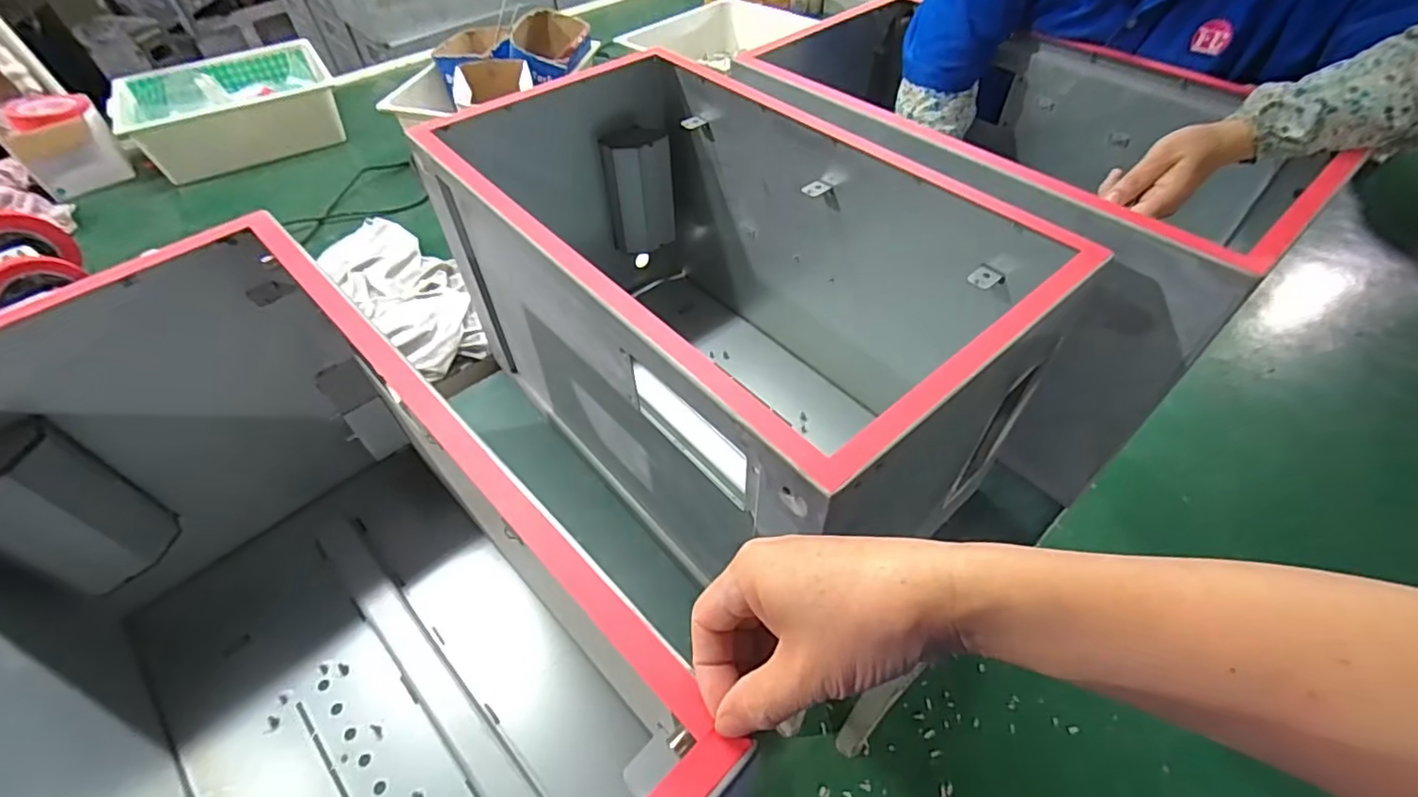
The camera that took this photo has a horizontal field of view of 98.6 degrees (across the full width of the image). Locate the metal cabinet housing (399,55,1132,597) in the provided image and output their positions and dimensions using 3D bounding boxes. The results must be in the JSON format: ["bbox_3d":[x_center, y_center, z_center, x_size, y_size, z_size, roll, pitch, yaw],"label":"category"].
[{"bbox_3d":[0.015,-0.089,0.636,0.348,0.320,0.551,-35,57,-24],"label":"metal cabinet housing"}]

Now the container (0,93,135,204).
[{"bbox_3d":[-1.190,-0.464,1.133,0.132,0.148,0.147,33,58,26],"label":"container"}]

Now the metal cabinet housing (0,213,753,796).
[{"bbox_3d":[-0.289,0.176,0.424,0.316,0.337,0.569,-38,58,-26],"label":"metal cabinet housing"}]

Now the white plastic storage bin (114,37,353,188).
[{"bbox_3d":[-0.939,-0.587,1.216,0.381,0.129,0.262,-30,55,-21],"label":"white plastic storage bin"}]

